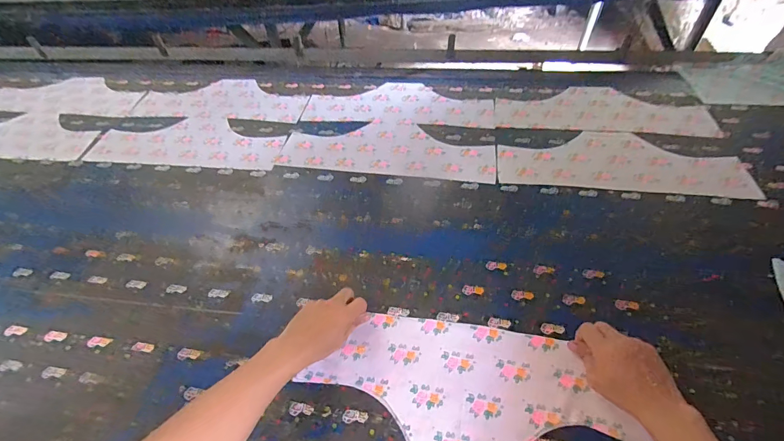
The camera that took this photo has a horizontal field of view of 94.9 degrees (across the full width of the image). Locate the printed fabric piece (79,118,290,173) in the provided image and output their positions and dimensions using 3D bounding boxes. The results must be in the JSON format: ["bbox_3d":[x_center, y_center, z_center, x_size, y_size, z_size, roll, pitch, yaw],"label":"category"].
[{"bbox_3d":[-0.498,-0.193,0.876,0.488,0.006,0.182,5,50,11],"label":"printed fabric piece"}]

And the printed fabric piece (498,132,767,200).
[{"bbox_3d":[0.452,-0.121,0.728,0.453,0.009,0.165,5,54,9],"label":"printed fabric piece"}]

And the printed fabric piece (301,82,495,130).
[{"bbox_3d":[0.018,-0.304,0.929,0.471,0.008,0.183,5,49,11],"label":"printed fabric piece"}]

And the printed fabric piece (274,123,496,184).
[{"bbox_3d":[-0.012,-0.166,0.810,0.468,0.006,0.169,5,50,11],"label":"printed fabric piece"}]

